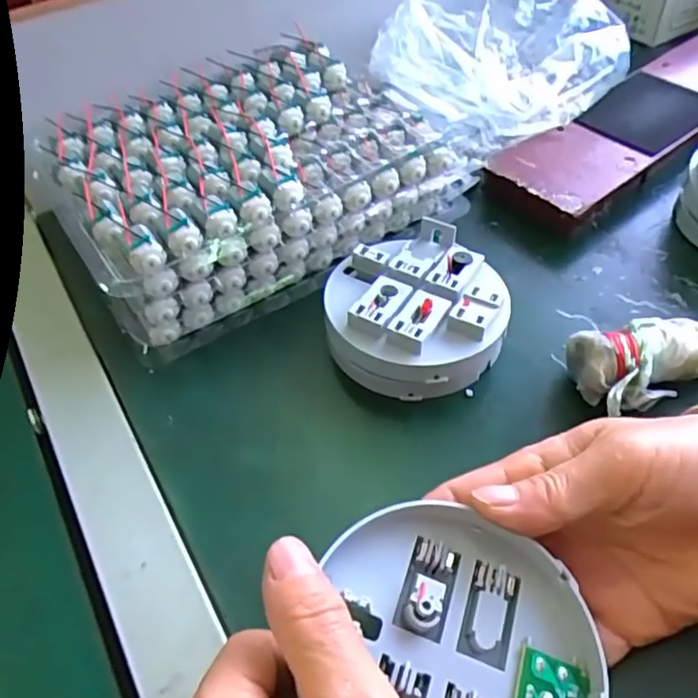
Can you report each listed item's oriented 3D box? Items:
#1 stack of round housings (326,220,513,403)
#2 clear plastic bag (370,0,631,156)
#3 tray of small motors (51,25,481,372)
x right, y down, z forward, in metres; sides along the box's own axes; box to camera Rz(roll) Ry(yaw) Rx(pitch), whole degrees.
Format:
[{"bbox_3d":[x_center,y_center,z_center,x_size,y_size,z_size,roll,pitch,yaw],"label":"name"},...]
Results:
[{"bbox_3d":[0.040,-0.024,0.353,0.102,0.043,0.111,3,49,8],"label":"stack of round housings"},{"bbox_3d":[0.121,-0.238,0.481,0.181,0.061,0.201,11,51,15],"label":"clear plastic bag"},{"bbox_3d":[-0.062,-0.128,0.428,0.267,0.077,0.201,-26,52,-17],"label":"tray of small motors"}]

